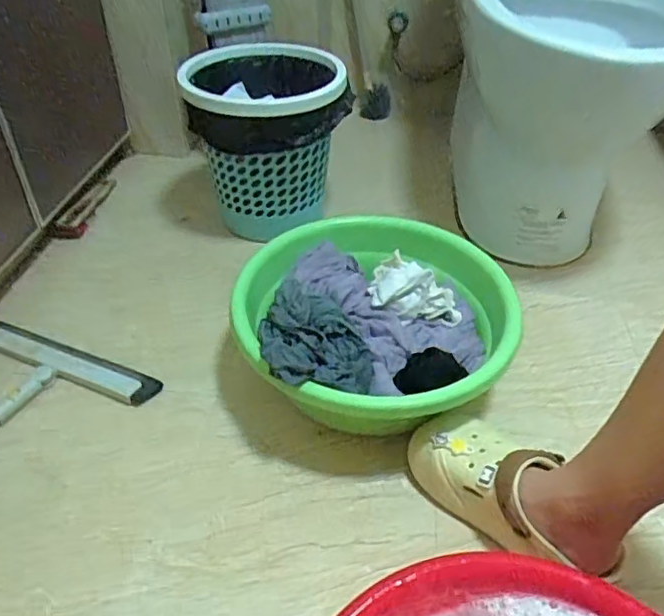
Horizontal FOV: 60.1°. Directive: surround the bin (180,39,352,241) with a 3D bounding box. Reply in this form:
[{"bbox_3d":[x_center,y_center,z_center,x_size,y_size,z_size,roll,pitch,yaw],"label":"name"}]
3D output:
[{"bbox_3d":[-0.115,-0.300,1.024,0.263,0.259,0.266,-10,42,-13],"label":"bin"}]

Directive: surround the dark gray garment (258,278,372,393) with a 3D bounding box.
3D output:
[{"bbox_3d":[-0.022,0.027,0.690,0.126,0.059,0.162,-5,42,-9],"label":"dark gray garment"}]

